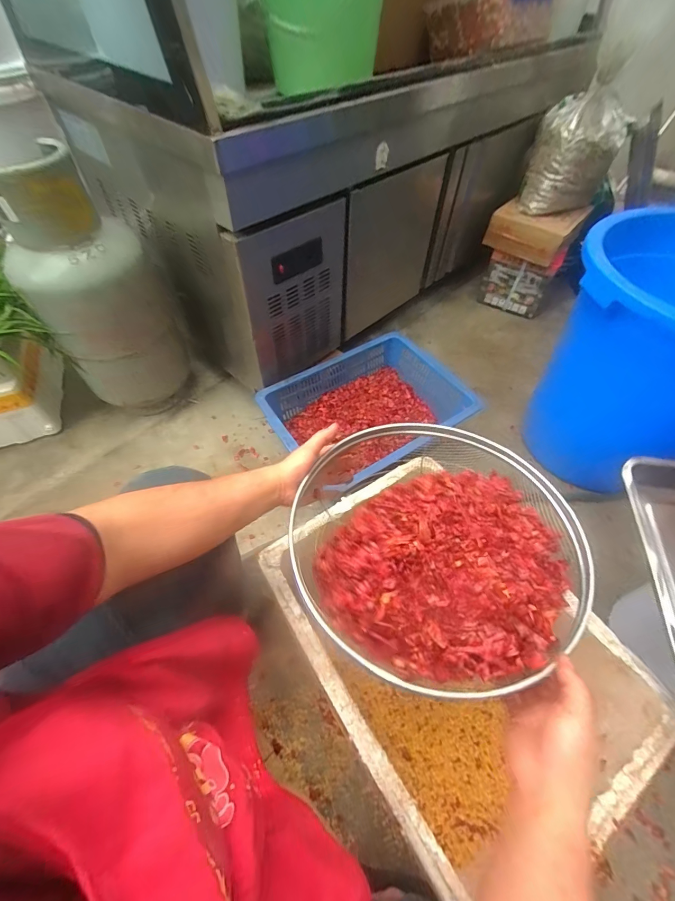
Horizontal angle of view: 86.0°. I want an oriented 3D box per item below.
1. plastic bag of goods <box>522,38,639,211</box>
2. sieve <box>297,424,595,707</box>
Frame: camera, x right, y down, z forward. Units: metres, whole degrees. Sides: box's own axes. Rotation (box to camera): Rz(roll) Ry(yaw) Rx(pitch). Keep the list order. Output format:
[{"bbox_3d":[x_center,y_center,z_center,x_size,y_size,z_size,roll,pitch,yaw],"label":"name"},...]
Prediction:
[{"bbox_3d":[0.822,-1.050,1.227,0.266,0.432,0.222,8,55,5],"label":"plastic bag of goods"},{"bbox_3d":[0.137,0.101,0.561,0.401,0.158,0.465,3,54,1],"label":"sieve"}]

